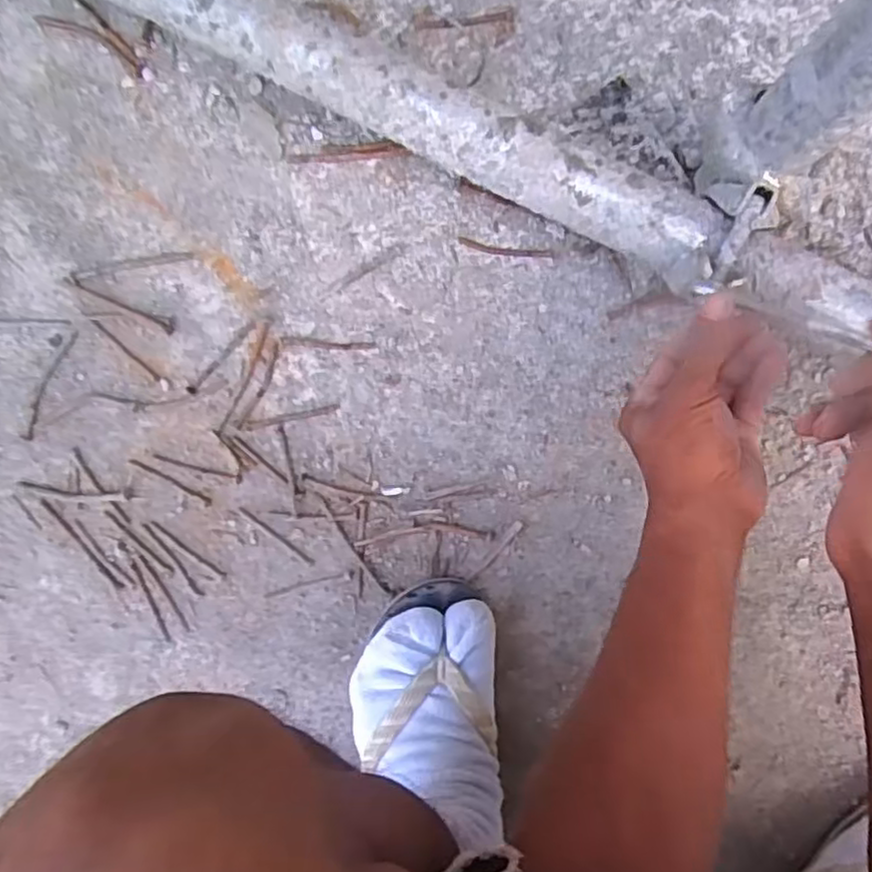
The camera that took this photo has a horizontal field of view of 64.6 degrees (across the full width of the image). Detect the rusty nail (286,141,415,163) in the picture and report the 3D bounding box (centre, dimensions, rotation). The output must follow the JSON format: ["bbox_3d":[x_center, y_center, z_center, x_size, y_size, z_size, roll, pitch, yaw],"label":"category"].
[{"bbox_3d":[-0.066,-0.214,0.520,0.090,0.006,0.011,-4,92,5],"label":"rusty nail"}]

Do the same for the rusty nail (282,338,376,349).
[{"bbox_3d":[-0.083,-0.071,0.532,0.073,0.004,0.006,4,93,5],"label":"rusty nail"}]

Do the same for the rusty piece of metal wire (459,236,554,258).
[{"bbox_3d":[0.051,-0.137,0.507,0.069,0.004,0.008,11,93,5],"label":"rusty piece of metal wire"}]

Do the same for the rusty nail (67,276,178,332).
[{"bbox_3d":[-0.248,-0.106,0.543,0.096,0.004,0.011,27,94,4],"label":"rusty nail"}]

